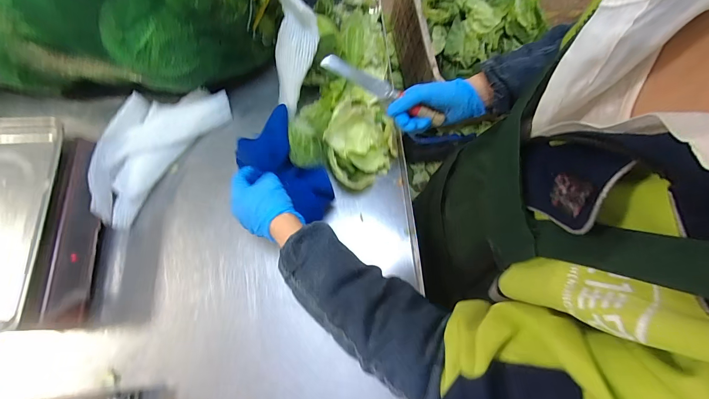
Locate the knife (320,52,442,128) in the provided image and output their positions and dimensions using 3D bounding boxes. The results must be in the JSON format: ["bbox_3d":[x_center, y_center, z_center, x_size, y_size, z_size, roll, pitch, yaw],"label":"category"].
[{"bbox_3d":[0.044,-0.169,0.515,0.198,0.026,0.021,25,74,-6],"label":"knife"}]

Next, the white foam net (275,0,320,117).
[{"bbox_3d":[-0.106,-0.250,0.583,0.072,0.197,0.020,14,32,4],"label":"white foam net"}]

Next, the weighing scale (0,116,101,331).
[{"bbox_3d":[-0.585,0.047,0.545,0.276,0.114,0.342,-5,73,-2],"label":"weighing scale"}]

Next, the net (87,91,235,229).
[{"bbox_3d":[-0.377,-0.106,0.607,0.140,0.041,0.294,35,76,10],"label":"net"}]

